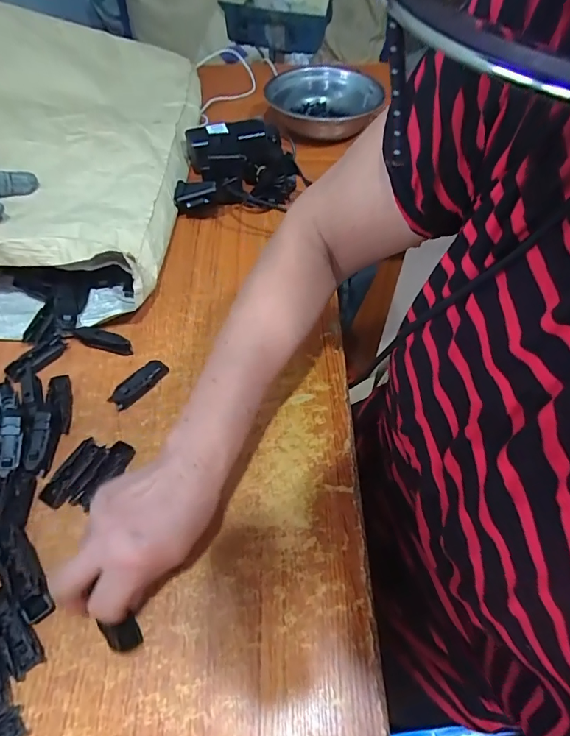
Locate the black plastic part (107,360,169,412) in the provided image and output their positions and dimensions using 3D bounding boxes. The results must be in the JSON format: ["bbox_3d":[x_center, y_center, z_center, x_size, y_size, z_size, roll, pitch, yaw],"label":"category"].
[{"bbox_3d":[-0.155,0.016,0.469,0.024,0.017,0.066,35,60,22],"label":"black plastic part"}]

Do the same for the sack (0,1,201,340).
[{"bbox_3d":[-0.416,-0.345,0.670,0.513,0.108,0.685,-3,54,-4],"label":"sack"}]

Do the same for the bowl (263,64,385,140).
[{"bbox_3d":[0.067,-0.479,0.796,0.195,0.065,0.195,1,54,-1],"label":"bowl"}]

